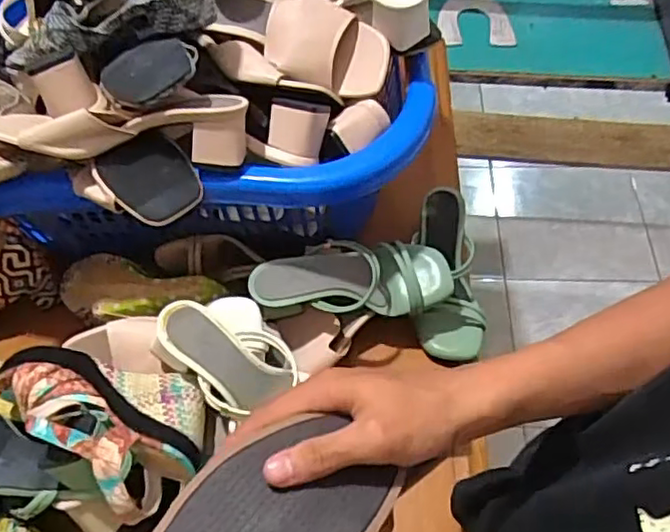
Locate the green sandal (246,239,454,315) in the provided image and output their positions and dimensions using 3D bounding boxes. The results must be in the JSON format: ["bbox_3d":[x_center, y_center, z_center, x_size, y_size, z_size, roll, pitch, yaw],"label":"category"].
[{"bbox_3d":[0.021,0.012,0.721,0.221,0.063,0.082,-3,55,1],"label":"green sandal"}]

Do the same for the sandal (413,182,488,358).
[{"bbox_3d":[0.143,0.002,0.788,0.091,0.067,0.216,5,56,6],"label":"sandal"}]

